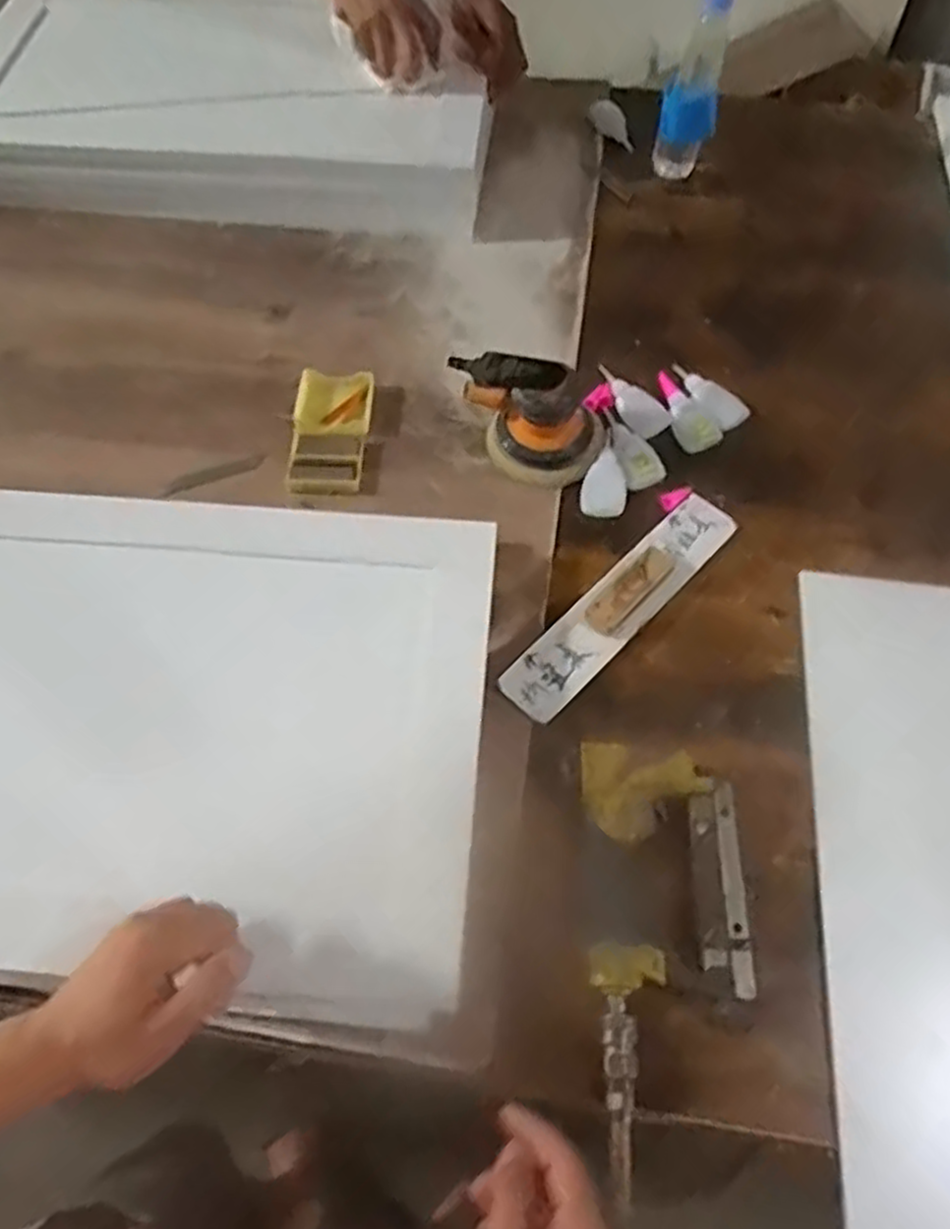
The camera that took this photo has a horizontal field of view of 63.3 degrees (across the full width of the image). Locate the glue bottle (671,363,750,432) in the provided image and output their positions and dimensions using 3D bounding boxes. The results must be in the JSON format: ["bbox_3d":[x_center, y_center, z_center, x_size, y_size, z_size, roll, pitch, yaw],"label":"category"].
[{"bbox_3d":[0.246,-0.232,0.821,0.040,0.021,0.095,-29,66,-14],"label":"glue bottle"}]

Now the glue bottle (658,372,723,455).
[{"bbox_3d":[0.219,-0.212,0.807,0.045,0.024,0.108,-13,63,-6],"label":"glue bottle"}]

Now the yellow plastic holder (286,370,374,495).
[{"bbox_3d":[-0.150,-0.195,0.797,0.078,0.020,0.161,2,63,1],"label":"yellow plastic holder"}]

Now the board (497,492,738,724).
[{"bbox_3d":[0.137,-0.017,0.696,0.058,0.034,0.288,40,70,19],"label":"board"}]

